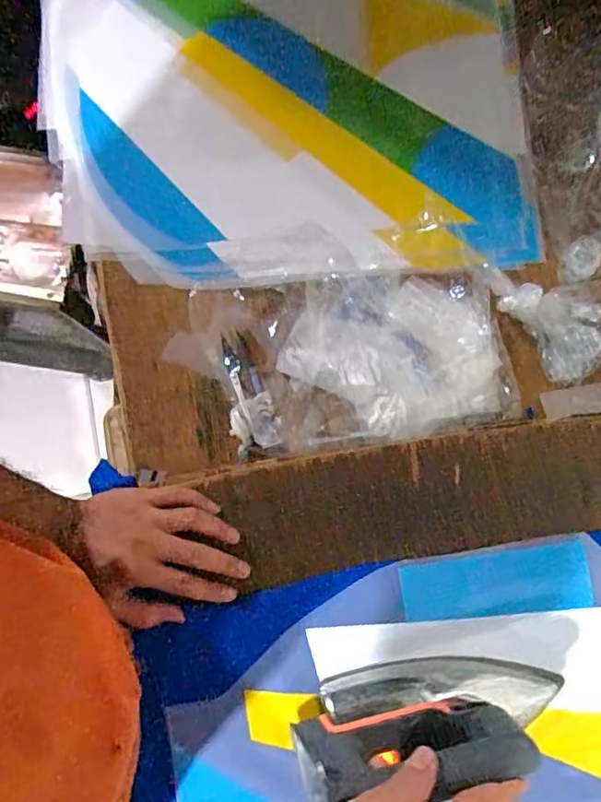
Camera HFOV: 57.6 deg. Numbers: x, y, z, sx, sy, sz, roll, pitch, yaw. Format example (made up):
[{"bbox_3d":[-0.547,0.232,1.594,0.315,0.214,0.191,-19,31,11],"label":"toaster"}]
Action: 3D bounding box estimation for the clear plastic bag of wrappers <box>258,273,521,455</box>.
[{"bbox_3d":[0.087,-0.046,0.550,0.239,0.032,0.168,-9,78,-1],"label":"clear plastic bag of wrappers"}]

